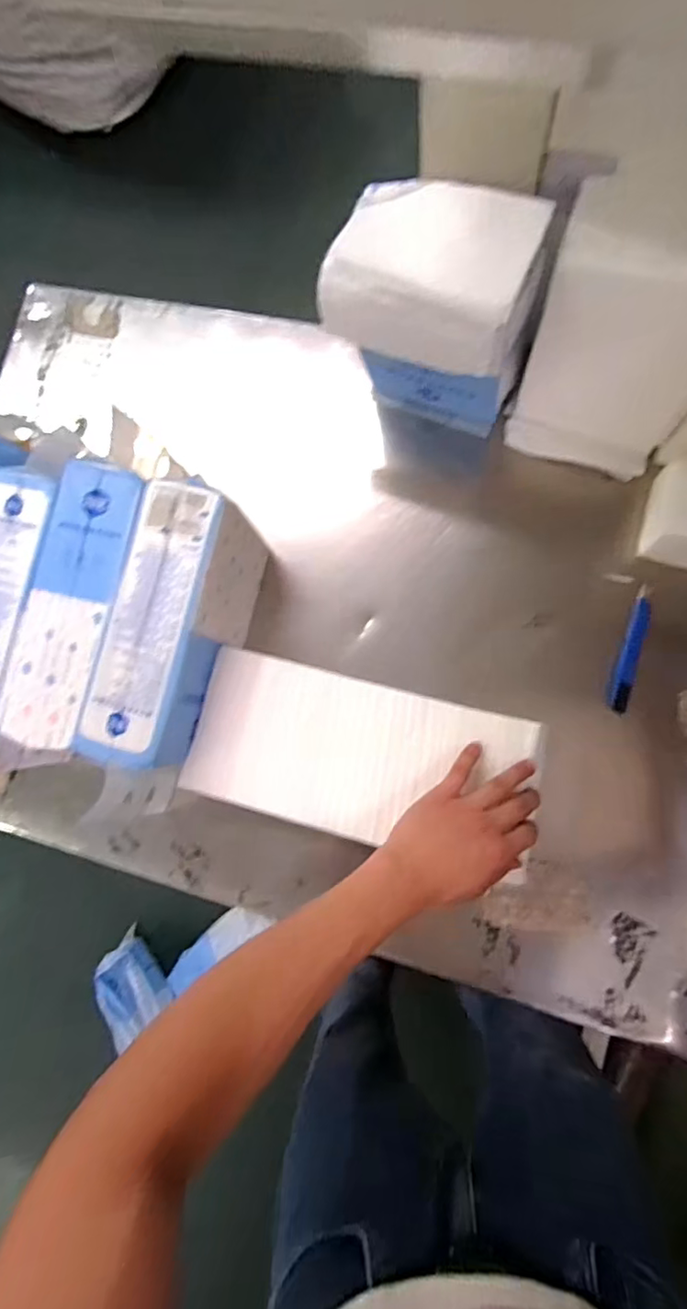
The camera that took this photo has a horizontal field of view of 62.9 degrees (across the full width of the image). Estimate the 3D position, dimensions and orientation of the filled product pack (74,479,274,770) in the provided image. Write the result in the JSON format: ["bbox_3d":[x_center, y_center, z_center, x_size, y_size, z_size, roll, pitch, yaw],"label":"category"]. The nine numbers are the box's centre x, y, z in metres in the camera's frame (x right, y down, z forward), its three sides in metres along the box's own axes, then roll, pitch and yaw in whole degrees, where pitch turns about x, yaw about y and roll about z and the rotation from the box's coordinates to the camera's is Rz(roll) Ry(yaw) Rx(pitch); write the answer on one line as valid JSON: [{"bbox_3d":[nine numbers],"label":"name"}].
[{"bbox_3d":[-0.175,-0.027,0.619,0.091,0.167,0.273,15,87,9],"label":"filled product pack"}]

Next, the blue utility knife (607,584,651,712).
[{"bbox_3d":[0.321,-0.008,0.627,0.021,0.018,0.145,15,87,9],"label":"blue utility knife"}]

